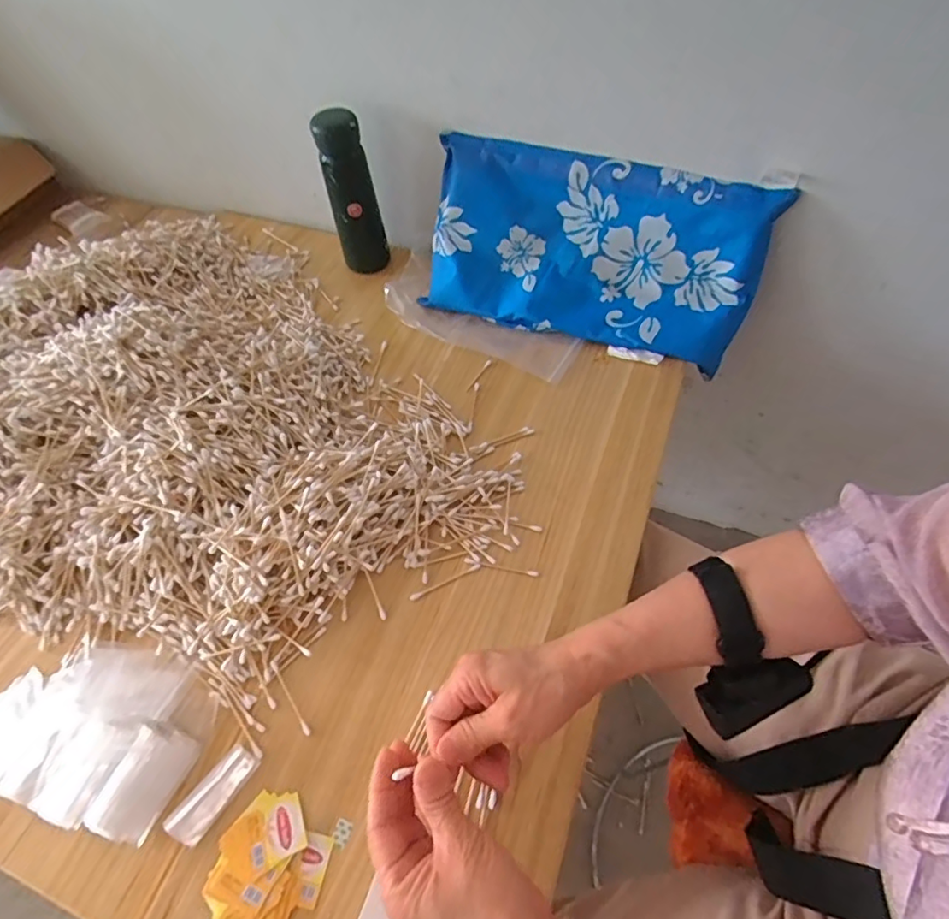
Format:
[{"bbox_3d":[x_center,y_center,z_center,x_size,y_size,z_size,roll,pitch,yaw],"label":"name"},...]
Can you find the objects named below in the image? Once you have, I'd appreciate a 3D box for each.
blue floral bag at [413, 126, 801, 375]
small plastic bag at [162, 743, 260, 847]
[{"bbox_3d":[0.120,-0.229,0.608,0.357,0.184,0.032,19,25,16],"label":"blue floral bag"},{"bbox_3d":[-0.191,0.245,0.402,0.022,0.016,0.065,31,63,23],"label":"small plastic bag"}]

